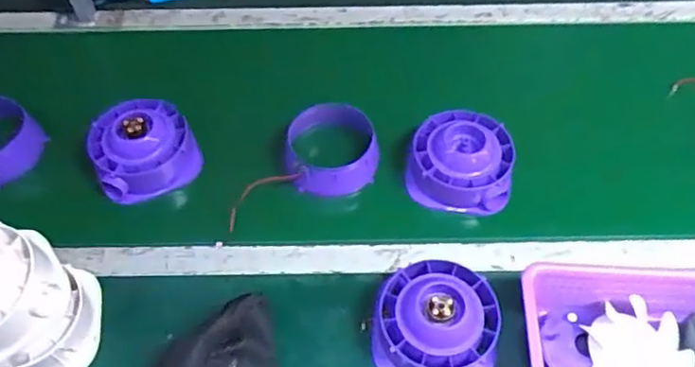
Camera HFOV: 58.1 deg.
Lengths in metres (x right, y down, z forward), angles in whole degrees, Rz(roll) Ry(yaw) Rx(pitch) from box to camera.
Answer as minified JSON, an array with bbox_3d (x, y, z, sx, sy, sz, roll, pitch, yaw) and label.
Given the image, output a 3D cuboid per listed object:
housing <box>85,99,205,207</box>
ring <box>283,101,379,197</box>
[{"bbox_3d":[-0.276,-0.050,0.841,0.131,0.062,0.130,-24,59,-15],"label":"housing"},{"bbox_3d":[-0.024,-0.044,0.855,0.122,0.069,0.120,0,56,0],"label":"ring"}]

